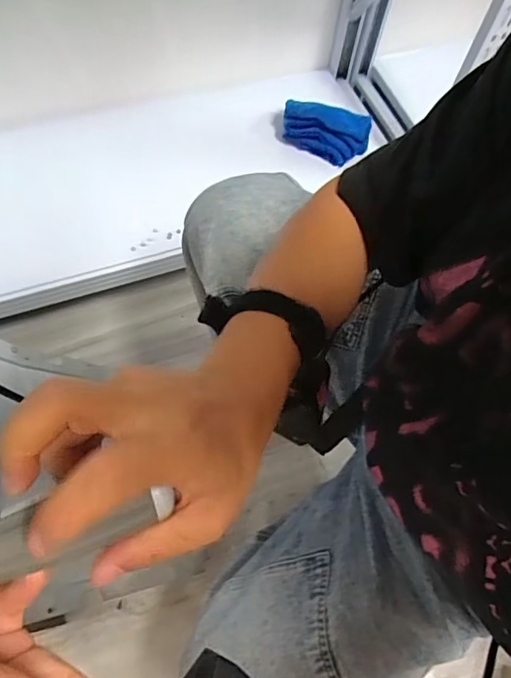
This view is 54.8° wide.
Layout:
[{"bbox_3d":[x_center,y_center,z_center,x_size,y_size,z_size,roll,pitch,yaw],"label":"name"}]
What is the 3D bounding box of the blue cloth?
[{"bbox_3d":[0.142,-0.416,0.998,0.174,0.025,0.099,12,110,-3],"label":"blue cloth"}]

